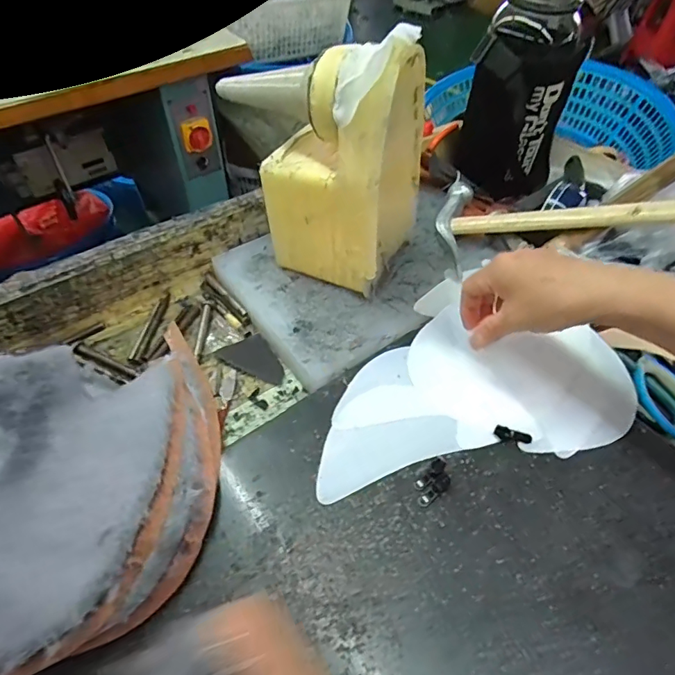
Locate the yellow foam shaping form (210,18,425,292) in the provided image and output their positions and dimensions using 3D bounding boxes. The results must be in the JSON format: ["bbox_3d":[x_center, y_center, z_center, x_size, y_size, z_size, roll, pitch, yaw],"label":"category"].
[{"bbox_3d":[0.005,-0.158,0.436,0.114,0.215,0.110,19,52,16],"label":"yellow foam shaping form"}]

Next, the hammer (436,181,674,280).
[{"bbox_3d":[0.218,-0.115,0.473,0.236,0.024,0.137,5,47,26],"label":"hammer"}]

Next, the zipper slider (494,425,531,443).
[{"bbox_3d":[0.138,0.076,0.370,0.029,0.006,0.010,7,49,6],"label":"zipper slider"}]

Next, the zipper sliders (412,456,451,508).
[{"bbox_3d":[0.071,0.105,0.347,0.039,0.006,0.019,-35,58,-27],"label":"zipper sliders"}]

